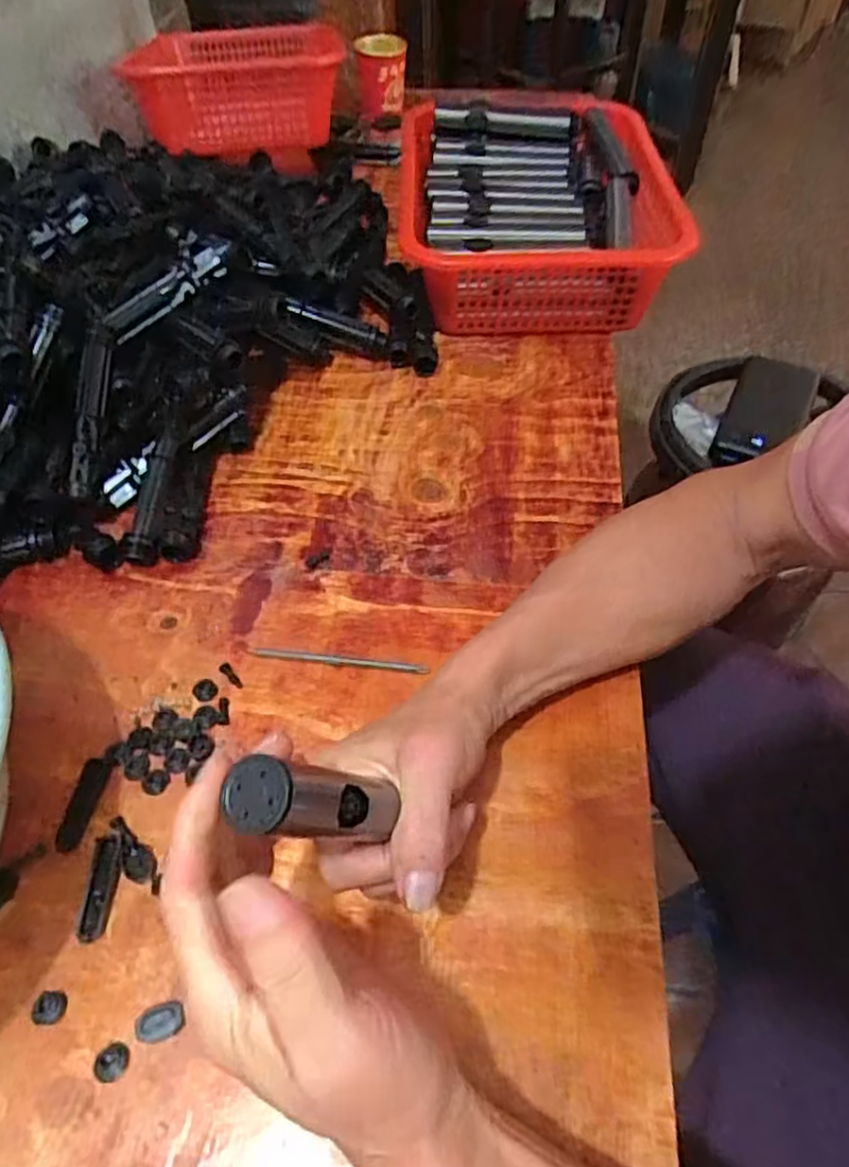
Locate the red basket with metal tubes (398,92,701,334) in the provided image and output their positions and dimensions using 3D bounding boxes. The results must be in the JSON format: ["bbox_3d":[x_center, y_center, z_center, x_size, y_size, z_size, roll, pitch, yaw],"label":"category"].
[{"bbox_3d":[0.107,-0.372,0.705,0.240,0.100,0.339,-1,53,1],"label":"red basket with metal tubes"}]

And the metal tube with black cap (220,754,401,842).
[{"bbox_3d":[-0.036,0.083,0.260,0.025,0.087,0.026,-11,64,22],"label":"metal tube with black cap"}]

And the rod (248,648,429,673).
[{"bbox_3d":[-0.055,0.048,0.441,0.114,0.004,0.007,5,53,5],"label":"rod"}]

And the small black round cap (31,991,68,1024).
[{"bbox_3d":[-0.179,0.201,0.329,0.016,0.006,0.014,-2,53,0],"label":"small black round cap"}]

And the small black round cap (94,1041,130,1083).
[{"bbox_3d":[-0.143,0.217,0.315,0.014,0.004,0.015,-1,53,1],"label":"small black round cap"}]

